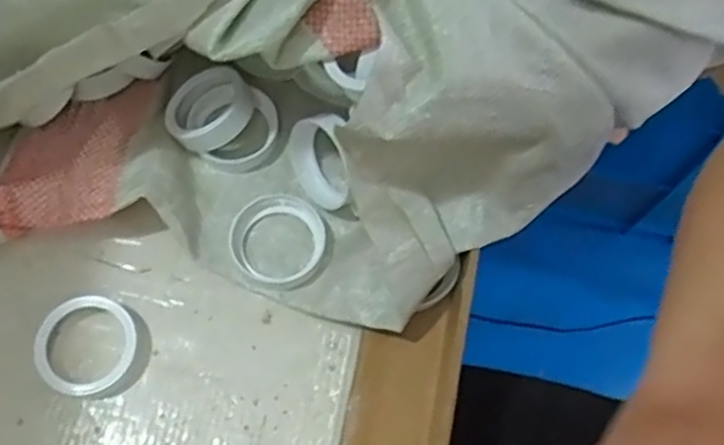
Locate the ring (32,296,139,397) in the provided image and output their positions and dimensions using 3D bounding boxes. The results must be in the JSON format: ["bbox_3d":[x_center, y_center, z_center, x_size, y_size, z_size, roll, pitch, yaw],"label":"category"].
[{"bbox_3d":[-0.146,0.065,0.382,0.052,0.019,0.050,0,69,0],"label":"ring"}]

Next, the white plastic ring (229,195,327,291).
[{"bbox_3d":[-0.048,0.010,0.407,0.052,0.011,0.057,0,69,0],"label":"white plastic ring"}]

